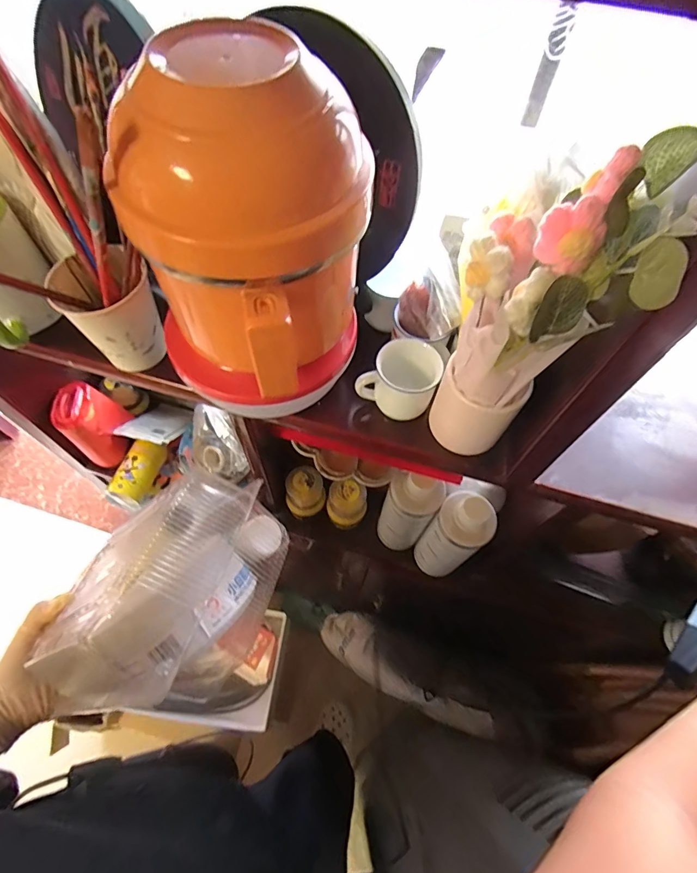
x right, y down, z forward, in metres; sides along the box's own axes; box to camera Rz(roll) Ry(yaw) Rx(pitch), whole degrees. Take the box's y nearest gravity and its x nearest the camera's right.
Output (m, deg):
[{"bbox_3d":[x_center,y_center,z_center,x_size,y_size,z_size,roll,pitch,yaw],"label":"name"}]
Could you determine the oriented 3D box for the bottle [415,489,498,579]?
[{"bbox_3d":[0.123,0.124,0.517,0.053,0.183,0.063,-38,69,-19],"label":"bottle"}]

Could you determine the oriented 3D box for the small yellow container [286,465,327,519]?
[{"bbox_3d":[-0.062,0.079,0.597,0.052,0.066,0.053,-38,69,-19],"label":"small yellow container"}]

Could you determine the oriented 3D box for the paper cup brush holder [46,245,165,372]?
[{"bbox_3d":[-0.195,-0.103,0.368,0.072,0.089,0.065,-18,64,-11],"label":"paper cup brush holder"}]

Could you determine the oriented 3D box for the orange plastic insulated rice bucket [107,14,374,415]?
[{"bbox_3d":[-0.055,-0.103,0.266,0.114,0.191,0.123,34,66,15],"label":"orange plastic insulated rice bucket"}]

